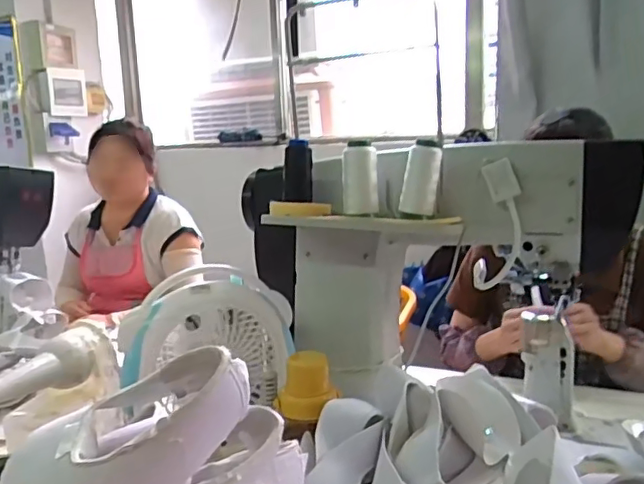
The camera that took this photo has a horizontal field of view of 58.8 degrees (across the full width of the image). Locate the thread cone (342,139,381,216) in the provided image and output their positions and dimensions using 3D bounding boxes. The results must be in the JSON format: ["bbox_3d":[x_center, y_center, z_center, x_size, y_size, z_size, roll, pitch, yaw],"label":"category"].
[{"bbox_3d":[0.058,-0.095,0.835,0.053,0.104,0.055,-2,10,4],"label":"thread cone"}]

